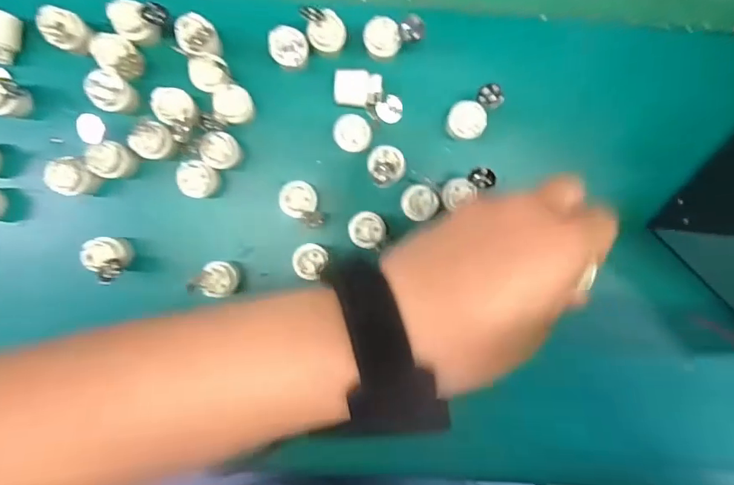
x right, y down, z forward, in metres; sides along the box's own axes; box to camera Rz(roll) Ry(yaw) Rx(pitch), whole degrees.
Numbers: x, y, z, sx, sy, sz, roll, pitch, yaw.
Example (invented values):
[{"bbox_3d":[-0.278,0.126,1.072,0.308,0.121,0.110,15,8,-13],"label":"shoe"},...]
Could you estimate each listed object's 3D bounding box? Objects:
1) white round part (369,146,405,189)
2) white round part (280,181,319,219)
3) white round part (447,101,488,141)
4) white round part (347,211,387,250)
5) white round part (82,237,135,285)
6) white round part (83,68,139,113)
[{"bbox_3d":[0.012,-0.045,0.283,0.022,0.013,0.024,0,91,-2],"label":"white round part"},{"bbox_3d":[-0.041,-0.026,0.287,0.021,0.005,0.021,-2,91,-2],"label":"white round part"},{"bbox_3d":[0.060,-0.073,0.290,0.022,0.008,0.022,-4,91,-2],"label":"white round part"},{"bbox_3d":[0.000,-0.007,0.286,0.021,0.007,0.021,-2,91,-2],"label":"white round part"},{"bbox_3d":[-0.150,0.008,0.279,0.025,0.022,0.022,32,90,-2],"label":"white round part"},{"bbox_3d":[-0.148,-0.086,0.278,0.017,0.029,0.022,34,90,-2],"label":"white round part"}]

